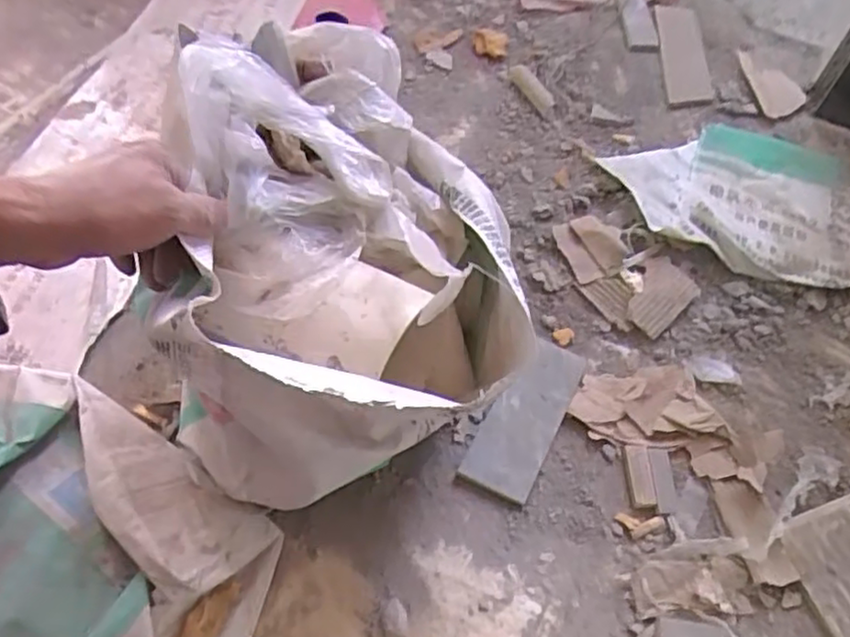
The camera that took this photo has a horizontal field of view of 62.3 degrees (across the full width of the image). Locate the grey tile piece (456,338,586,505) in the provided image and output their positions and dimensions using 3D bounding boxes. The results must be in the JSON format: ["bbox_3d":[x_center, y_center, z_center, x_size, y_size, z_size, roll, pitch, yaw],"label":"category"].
[{"bbox_3d":[0.096,0.092,0.670,0.065,0.012,0.164,28,66,5],"label":"grey tile piece"}]

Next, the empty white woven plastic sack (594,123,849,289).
[{"bbox_3d":[0.357,-0.145,0.806,0.274,0.033,0.226,11,56,4],"label":"empty white woven plastic sack"}]

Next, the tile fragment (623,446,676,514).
[{"bbox_3d":[0.206,0.146,0.641,0.041,0.005,0.061,2,56,-2],"label":"tile fragment"}]

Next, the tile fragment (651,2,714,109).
[{"bbox_3d":[0.343,-0.349,0.936,0.061,0.014,0.176,2,68,-2],"label":"tile fragment"}]

